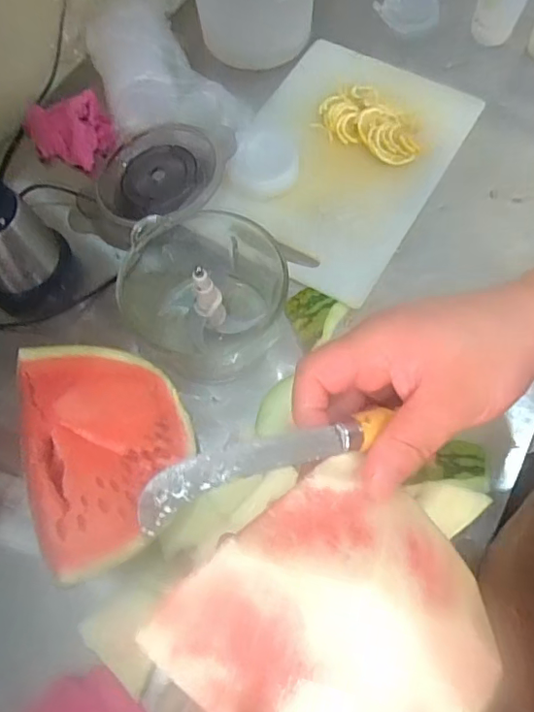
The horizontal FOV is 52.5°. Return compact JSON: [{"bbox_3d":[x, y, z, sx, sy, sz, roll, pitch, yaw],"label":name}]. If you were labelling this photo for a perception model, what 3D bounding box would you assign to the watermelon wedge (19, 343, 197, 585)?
[{"bbox_3d":[-0.157,0.094,0.537,0.151,0.074,0.218,-11,63,-28],"label":"watermelon wedge"}]

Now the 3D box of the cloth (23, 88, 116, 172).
[{"bbox_3d":[-0.279,-0.320,0.771,0.114,0.051,0.118,-25,68,-8],"label":"cloth"}]

